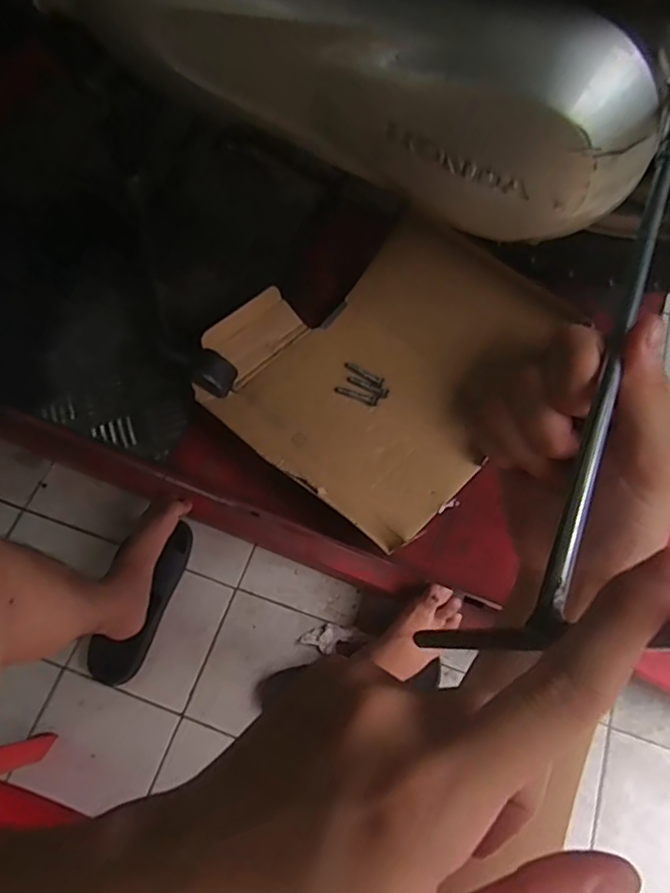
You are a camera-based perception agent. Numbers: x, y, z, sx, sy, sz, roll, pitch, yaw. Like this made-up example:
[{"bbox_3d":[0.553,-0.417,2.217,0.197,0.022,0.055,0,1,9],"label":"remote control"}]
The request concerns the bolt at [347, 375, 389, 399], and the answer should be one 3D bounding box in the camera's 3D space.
[{"bbox_3d":[0.031,-0.058,0.560,0.042,0.004,0.009,26,69,10],"label":"bolt"}]

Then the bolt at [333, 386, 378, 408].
[{"bbox_3d":[0.020,-0.048,0.557,0.043,0.004,0.010,21,69,8],"label":"bolt"}]

